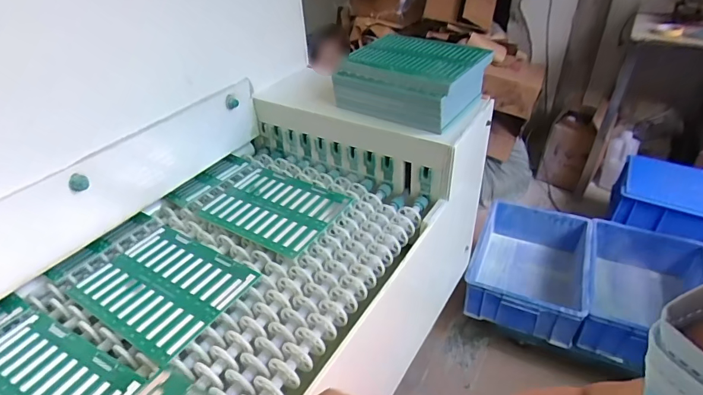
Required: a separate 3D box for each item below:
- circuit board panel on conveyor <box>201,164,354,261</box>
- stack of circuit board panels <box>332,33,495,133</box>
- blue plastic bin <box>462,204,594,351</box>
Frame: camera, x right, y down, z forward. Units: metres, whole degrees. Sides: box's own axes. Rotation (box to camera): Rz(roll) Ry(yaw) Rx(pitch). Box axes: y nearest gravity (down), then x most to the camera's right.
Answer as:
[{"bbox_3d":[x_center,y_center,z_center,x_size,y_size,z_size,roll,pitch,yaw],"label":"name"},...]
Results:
[{"bbox_3d":[-0.128,0.012,0.702,0.212,0.008,0.163,18,43,27],"label":"circuit board panel on conveyor"},{"bbox_3d":[0.104,-0.205,0.736,0.214,0.093,0.164,26,44,32],"label":"stack of circuit board panels"},{"bbox_3d":[0.643,0.264,1.560,0.378,0.212,0.495,17,40,23],"label":"blue plastic bin"}]

